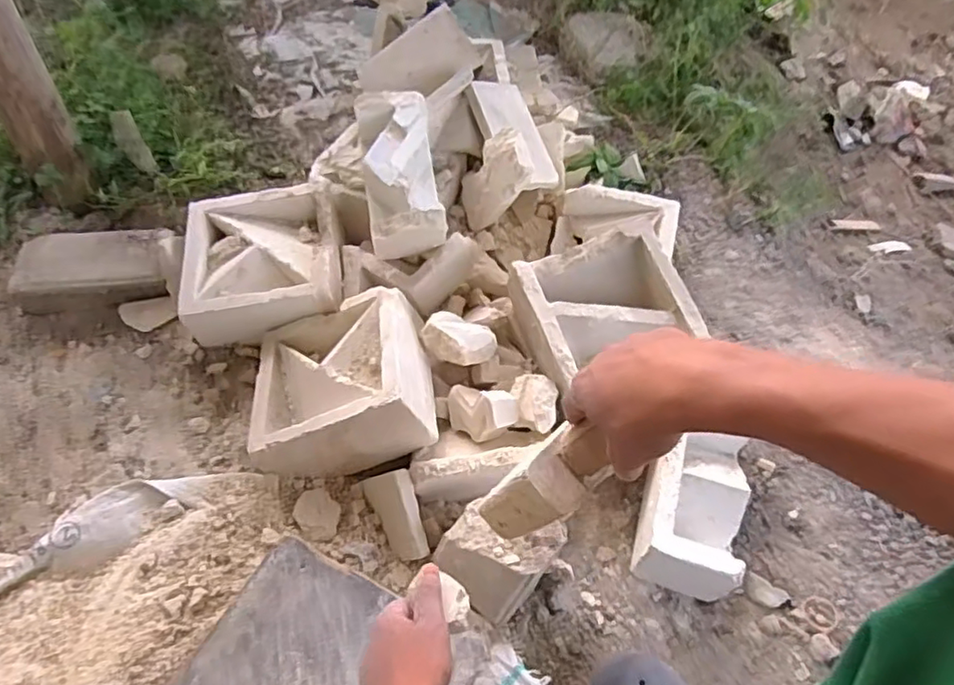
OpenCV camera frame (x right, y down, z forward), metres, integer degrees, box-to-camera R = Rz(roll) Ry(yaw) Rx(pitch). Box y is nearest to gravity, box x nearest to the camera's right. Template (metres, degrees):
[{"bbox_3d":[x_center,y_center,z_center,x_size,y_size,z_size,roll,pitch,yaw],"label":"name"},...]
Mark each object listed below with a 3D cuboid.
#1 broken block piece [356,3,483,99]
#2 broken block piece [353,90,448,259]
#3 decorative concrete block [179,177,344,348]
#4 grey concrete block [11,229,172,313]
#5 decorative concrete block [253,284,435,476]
[{"bbox_3d":[-0.097,-0.454,1.015,0.182,0.028,0.106,-30,98,6],"label":"broken block piece"},{"bbox_3d":[-0.106,-0.228,0.867,0.100,0.095,0.213,-8,83,-9],"label":"broken block piece"},{"bbox_3d":[-0.295,-0.116,0.880,0.219,0.088,0.209,-5,56,-7],"label":"decorative concrete block"},{"bbox_3d":[-0.541,-0.101,0.903,0.229,0.063,0.105,-6,56,-8],"label":"grey concrete block"},{"bbox_3d":[-0.165,0.054,0.786,0.200,0.114,0.199,-26,45,15],"label":"decorative concrete block"}]

